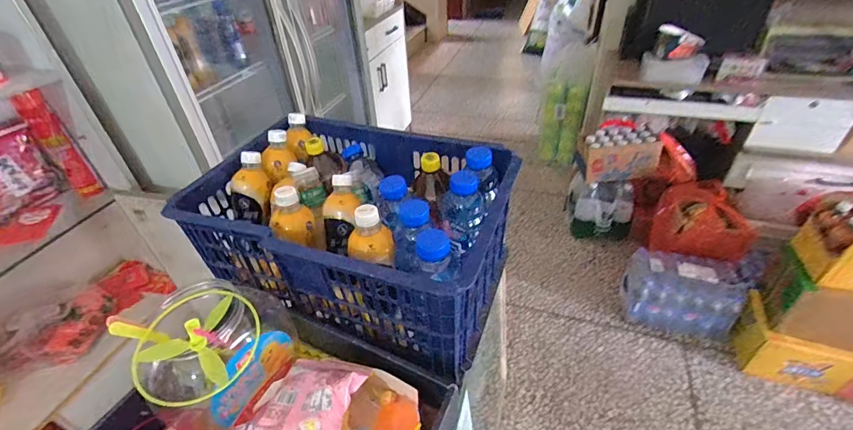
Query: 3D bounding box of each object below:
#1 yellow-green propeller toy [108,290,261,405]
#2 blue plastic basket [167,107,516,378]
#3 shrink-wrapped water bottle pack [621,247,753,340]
[{"bbox_3d":[-0.258,0.144,0.446,0.130,0.087,0.125,-29,46,-27],"label":"yellow-green propeller toy"},{"bbox_3d":[-0.113,0.025,0.668,0.458,0.226,0.330,11,42,18],"label":"blue plastic basket"},{"bbox_3d":[1.026,0.325,1.585,0.378,0.309,0.192,12,42,19],"label":"shrink-wrapped water bottle pack"}]

